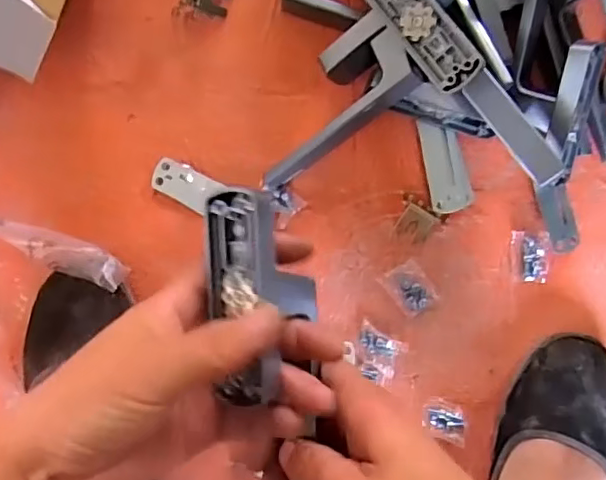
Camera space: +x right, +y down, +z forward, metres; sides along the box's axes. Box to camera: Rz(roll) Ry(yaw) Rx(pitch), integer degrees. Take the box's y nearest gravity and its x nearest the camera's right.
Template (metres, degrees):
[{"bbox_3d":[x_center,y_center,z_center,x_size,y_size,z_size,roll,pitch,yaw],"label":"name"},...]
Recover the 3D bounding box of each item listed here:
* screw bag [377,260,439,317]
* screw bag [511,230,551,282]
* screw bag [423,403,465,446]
[{"bbox_3d":[0.083,0.038,0.443,0.030,0.012,0.042,-37,94,6],"label":"screw bag"},{"bbox_3d":[0.175,0.014,0.438,0.026,0.009,0.039,-1,96,3],"label":"screw bag"},{"bbox_3d":[0.114,0.147,0.457,0.037,0.008,0.027,15,97,1],"label":"screw bag"}]

